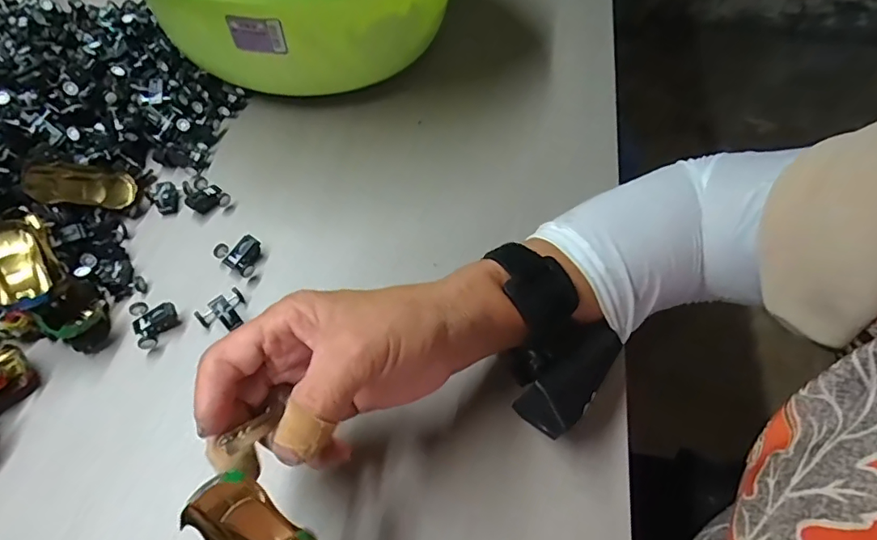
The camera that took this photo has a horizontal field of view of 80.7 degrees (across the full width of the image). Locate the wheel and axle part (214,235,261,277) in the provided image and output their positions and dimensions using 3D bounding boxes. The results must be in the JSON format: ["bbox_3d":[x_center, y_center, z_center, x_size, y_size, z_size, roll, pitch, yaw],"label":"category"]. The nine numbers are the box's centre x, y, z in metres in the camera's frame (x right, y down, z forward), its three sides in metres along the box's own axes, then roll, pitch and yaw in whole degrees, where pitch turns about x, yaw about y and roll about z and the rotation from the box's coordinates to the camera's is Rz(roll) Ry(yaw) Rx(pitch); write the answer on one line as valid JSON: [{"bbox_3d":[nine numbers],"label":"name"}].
[{"bbox_3d":[-0.138,-0.010,0.365,0.032,0.016,0.025,31,59,20],"label":"wheel and axle part"}]

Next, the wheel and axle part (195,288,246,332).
[{"bbox_3d":[-0.139,0.027,0.337,0.032,0.014,0.025,-34,61,-23],"label":"wheel and axle part"}]

